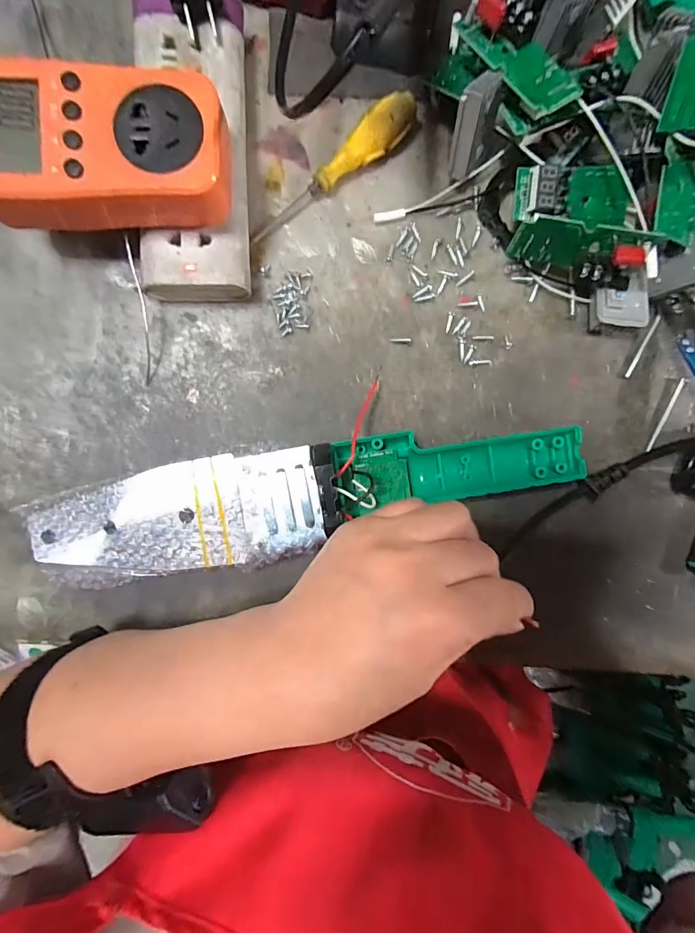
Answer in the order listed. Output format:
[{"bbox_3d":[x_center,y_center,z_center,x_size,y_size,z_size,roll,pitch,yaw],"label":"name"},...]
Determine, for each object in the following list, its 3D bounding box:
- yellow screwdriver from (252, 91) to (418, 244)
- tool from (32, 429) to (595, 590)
[{"bbox_3d":[-0.008,-0.187,0.257,0.127,0.020,0.021,-43,94,-2],"label":"yellow screwdriver"},{"bbox_3d":[-0.023,0.019,0.237,0.329,0.034,0.063,-10,93,-3],"label":"tool"}]

